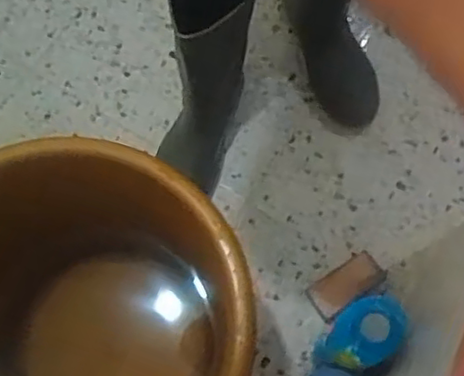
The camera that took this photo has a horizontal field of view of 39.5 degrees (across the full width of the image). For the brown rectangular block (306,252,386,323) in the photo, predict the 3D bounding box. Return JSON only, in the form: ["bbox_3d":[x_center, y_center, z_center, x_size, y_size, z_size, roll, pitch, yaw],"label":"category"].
[{"bbox_3d":[0.158,0.133,0.889,0.106,0.017,0.050,-34,75,-9],"label":"brown rectangular block"}]

